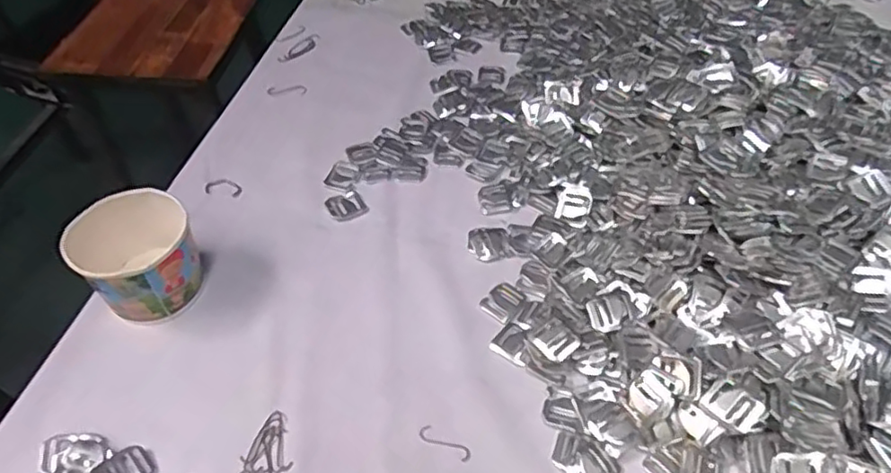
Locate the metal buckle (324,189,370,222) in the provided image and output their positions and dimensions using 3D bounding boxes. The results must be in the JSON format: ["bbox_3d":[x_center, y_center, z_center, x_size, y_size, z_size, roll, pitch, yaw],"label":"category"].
[{"bbox_3d":[-0.095,-0.029,0.622,0.034,0.004,0.034,-27,55,-21],"label":"metal buckle"}]

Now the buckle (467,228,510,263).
[{"bbox_3d":[0.039,0.006,0.587,0.037,0.004,0.037,-7,50,-6],"label":"buckle"}]

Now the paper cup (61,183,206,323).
[{"bbox_3d":[-0.251,0.019,0.534,0.087,0.080,0.085,0,50,0],"label":"paper cup"}]

